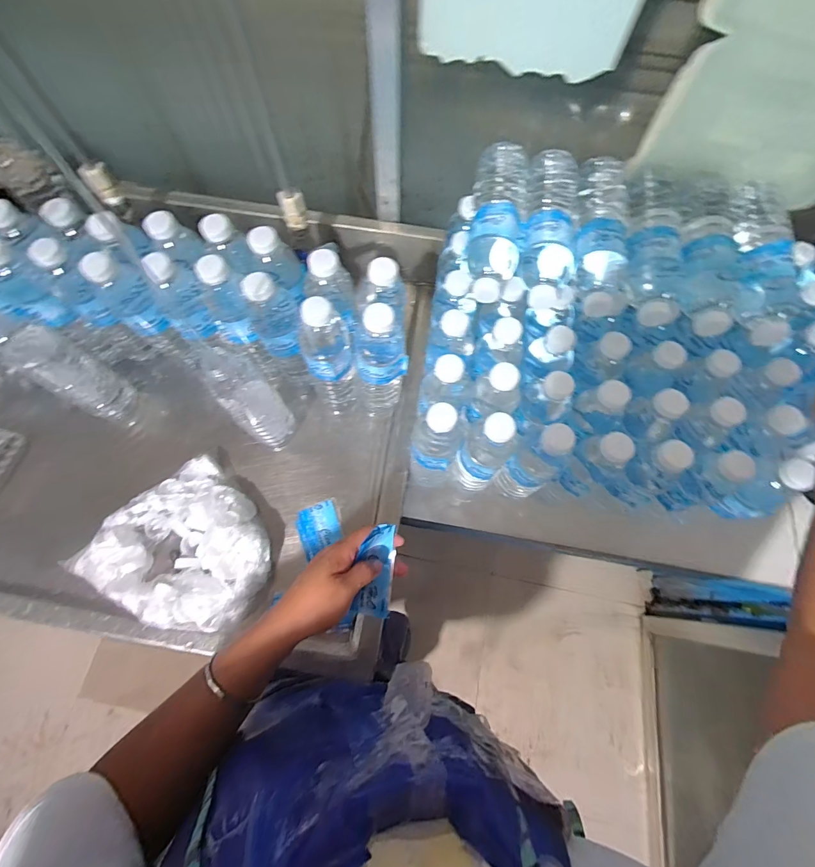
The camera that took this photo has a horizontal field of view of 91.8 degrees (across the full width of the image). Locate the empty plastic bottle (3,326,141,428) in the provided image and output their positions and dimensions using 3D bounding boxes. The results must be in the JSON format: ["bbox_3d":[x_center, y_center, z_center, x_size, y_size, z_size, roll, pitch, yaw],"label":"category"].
[{"bbox_3d":[-0.442,-0.075,0.538,0.051,0.183,0.061,31,72,10],"label":"empty plastic bottle"}]

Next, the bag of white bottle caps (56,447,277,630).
[{"bbox_3d":[-0.293,0.161,0.513,0.218,0.053,0.217,-36,74,-14],"label":"bag of white bottle caps"}]

